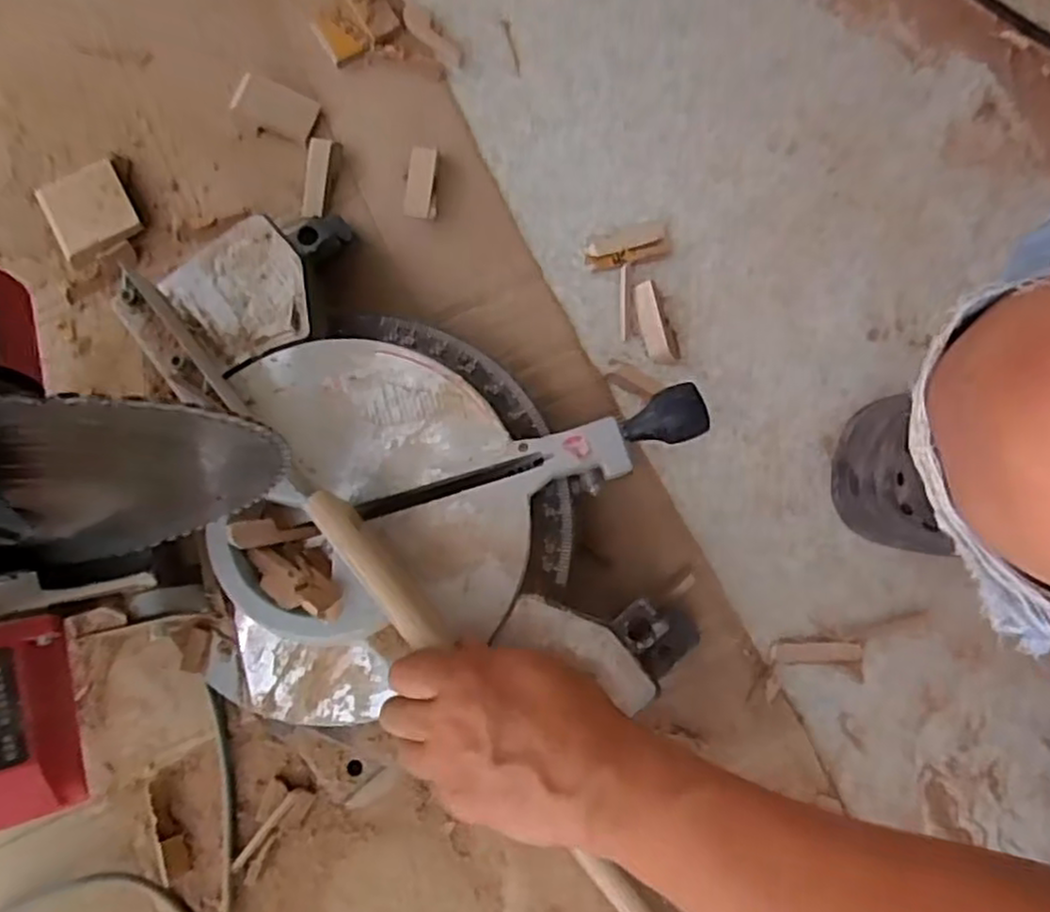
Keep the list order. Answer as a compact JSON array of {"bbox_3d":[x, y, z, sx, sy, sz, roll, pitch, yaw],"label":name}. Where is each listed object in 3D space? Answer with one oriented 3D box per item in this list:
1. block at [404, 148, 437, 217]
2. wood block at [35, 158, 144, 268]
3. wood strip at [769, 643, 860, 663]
[{"bbox_3d":[-0.088,-0.229,0.616,0.023,0.007,0.063,6,78,0],"label":"block"},{"bbox_3d":[-0.361,-0.202,0.609,0.066,0.021,0.069,-26,79,-6],"label":"wood block"},{"bbox_3d":[0.221,0.148,0.554,0.067,0.004,0.014,-1,78,-1],"label":"wood strip"}]

